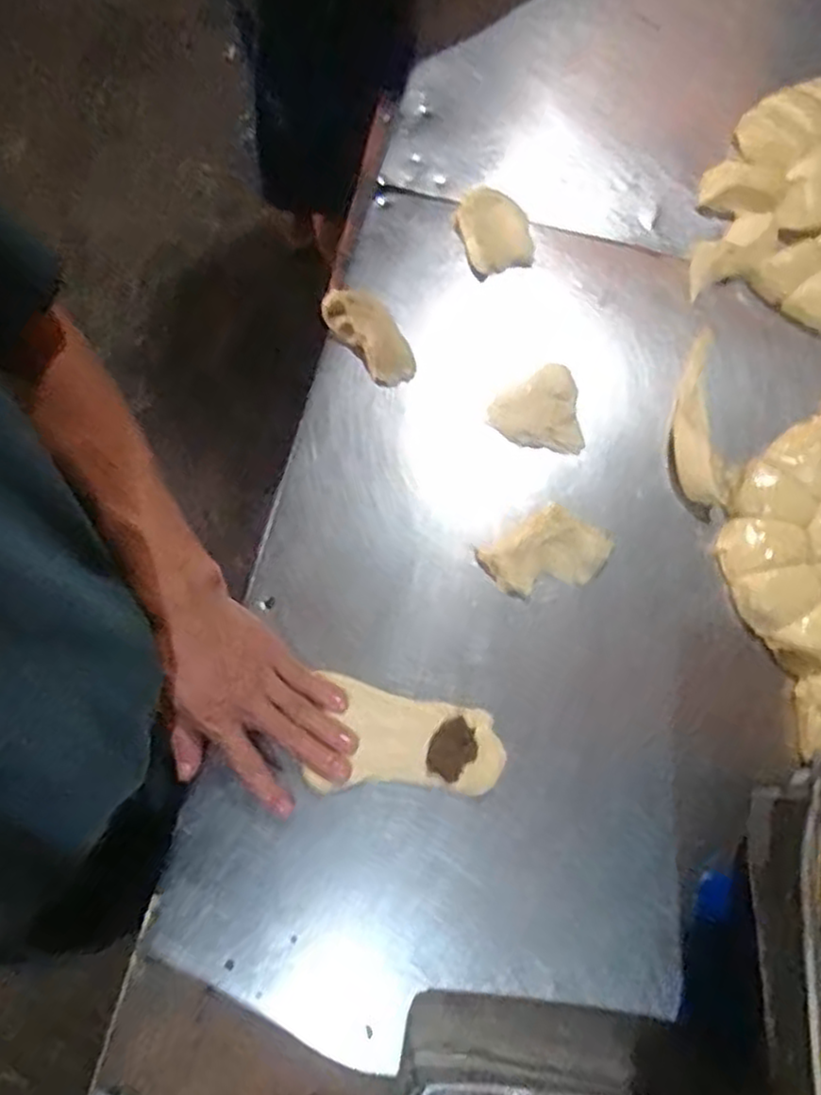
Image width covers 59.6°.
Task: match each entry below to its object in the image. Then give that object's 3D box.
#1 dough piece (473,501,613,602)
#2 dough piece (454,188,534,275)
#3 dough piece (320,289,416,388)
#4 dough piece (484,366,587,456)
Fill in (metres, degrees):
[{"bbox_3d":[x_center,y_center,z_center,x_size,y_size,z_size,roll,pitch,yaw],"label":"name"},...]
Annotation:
[{"bbox_3d":[0.108,0.007,0.561,0.094,0.012,0.063,-31,76,-10],"label":"dough piece"},{"bbox_3d":[0.074,-0.285,0.641,0.060,0.011,0.084,-16,74,-6],"label":"dough piece"},{"bbox_3d":[-0.034,-0.182,0.609,0.043,0.019,0.097,-39,78,-12],"label":"dough piece"},{"bbox_3d":[0.115,-0.110,0.606,0.077,0.012,0.074,-33,77,-11],"label":"dough piece"}]

